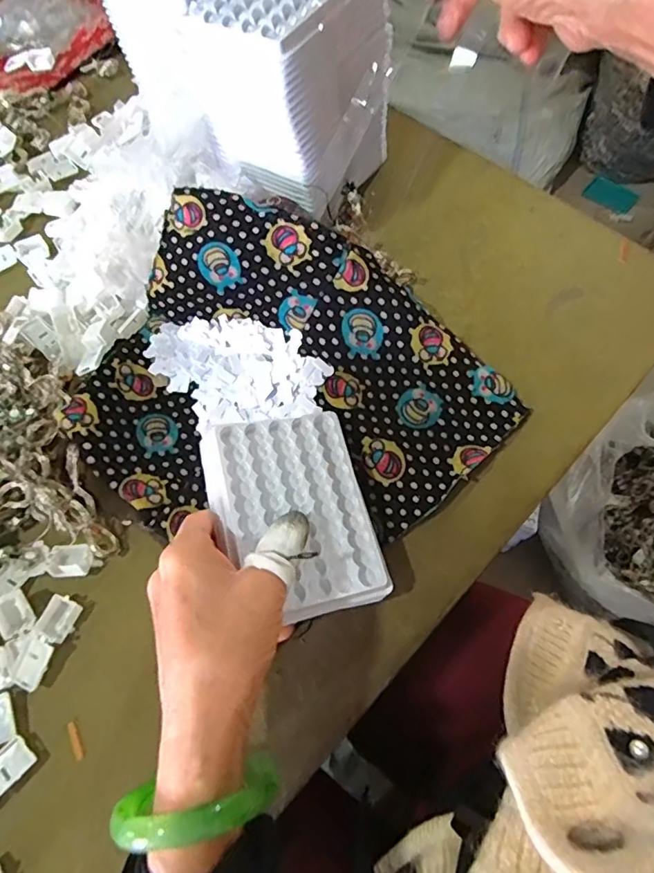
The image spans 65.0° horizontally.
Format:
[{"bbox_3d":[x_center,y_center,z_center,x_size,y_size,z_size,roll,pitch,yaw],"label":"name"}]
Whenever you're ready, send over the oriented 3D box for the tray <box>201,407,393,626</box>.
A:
[{"bbox_3d":[-0.023,0.043,0.331,0.095,0.021,0.144,-10,67,-21],"label":"tray"}]

